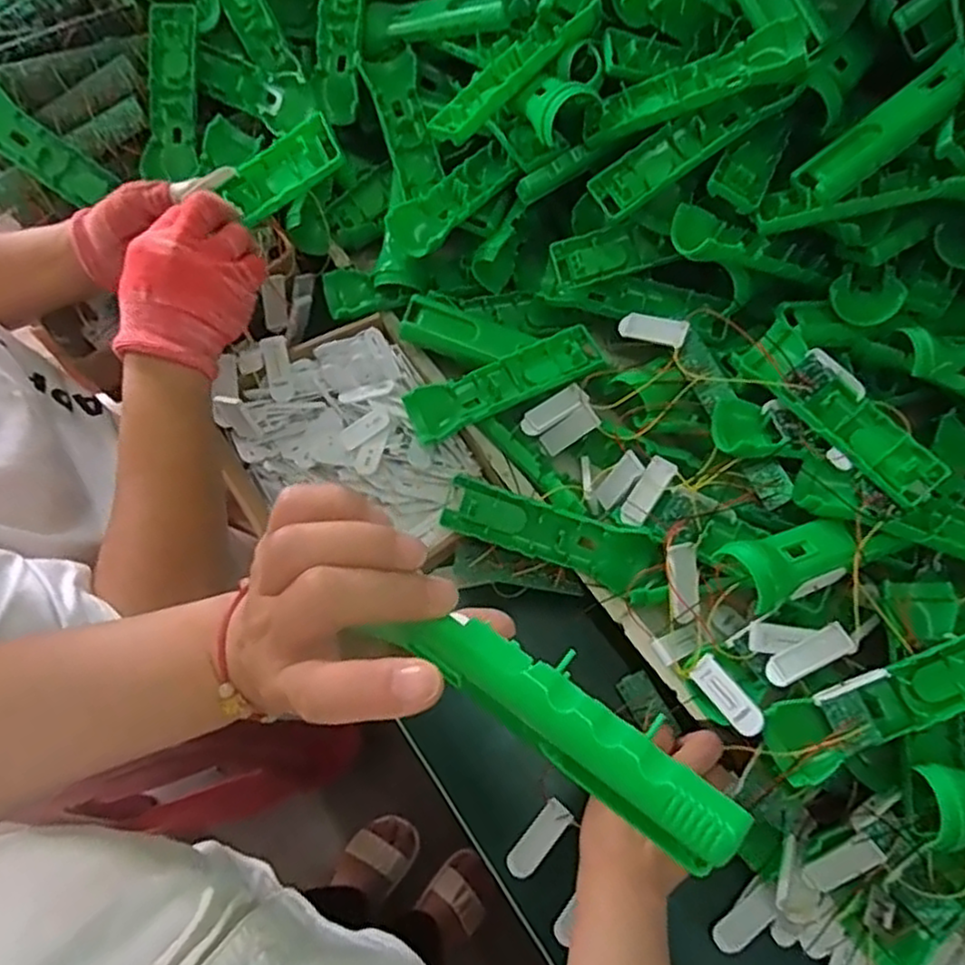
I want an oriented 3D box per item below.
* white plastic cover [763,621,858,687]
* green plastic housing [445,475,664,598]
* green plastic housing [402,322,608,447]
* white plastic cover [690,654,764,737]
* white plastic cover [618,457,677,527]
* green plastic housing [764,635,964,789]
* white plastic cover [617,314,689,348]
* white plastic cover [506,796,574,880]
[{"bbox_3d":[0.223,0.119,0.495,0.060,0.008,0.023,-35,44,11],"label":"white plastic cover"},{"bbox_3d":[0.051,0.039,0.556,0.160,0.025,0.049,16,103,1],"label":"green plastic housing"},{"bbox_3d":[0.019,-0.081,0.596,0.163,0.021,0.045,-22,68,-8],"label":"green plastic housing"},{"bbox_3d":[0.165,0.144,0.488,0.020,0.005,0.057,-44,51,7],"label":"white plastic cover"},{"bbox_3d":[0.128,0.008,0.562,0.021,0.006,0.057,34,95,15],"label":"white plastic cover"},{"bbox_3d":[0.266,0.144,0.472,0.160,0.023,0.046,-26,68,6],"label":"green plastic housing"},{"bbox_3d":[0.137,-0.124,0.588,0.056,0.011,0.019,17,67,29],"label":"white plastic cover"},{"bbox_3d":[0.042,0.265,0.537,0.022,0.004,0.059,39,73,16],"label":"white plastic cover"}]

